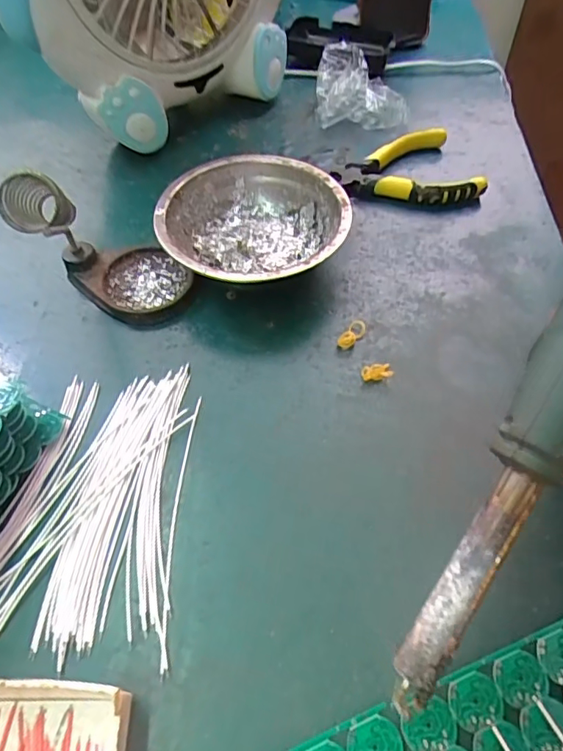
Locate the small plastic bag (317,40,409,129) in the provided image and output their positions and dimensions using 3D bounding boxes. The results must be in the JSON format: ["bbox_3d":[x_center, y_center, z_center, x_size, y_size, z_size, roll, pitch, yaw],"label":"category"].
[{"bbox_3d":[0.069,-0.246,0.443,0.077,0.050,0.053,2,55,2],"label":"small plastic bag"}]

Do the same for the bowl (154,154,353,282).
[{"bbox_3d":[-0.020,-0.097,0.358,0.118,0.043,0.118,0,55,0],"label":"bowl"}]

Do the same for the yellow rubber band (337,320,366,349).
[{"bbox_3d":[0.045,-0.027,0.334,0.011,0.004,0.023,31,60,20],"label":"yellow rubber band"}]

